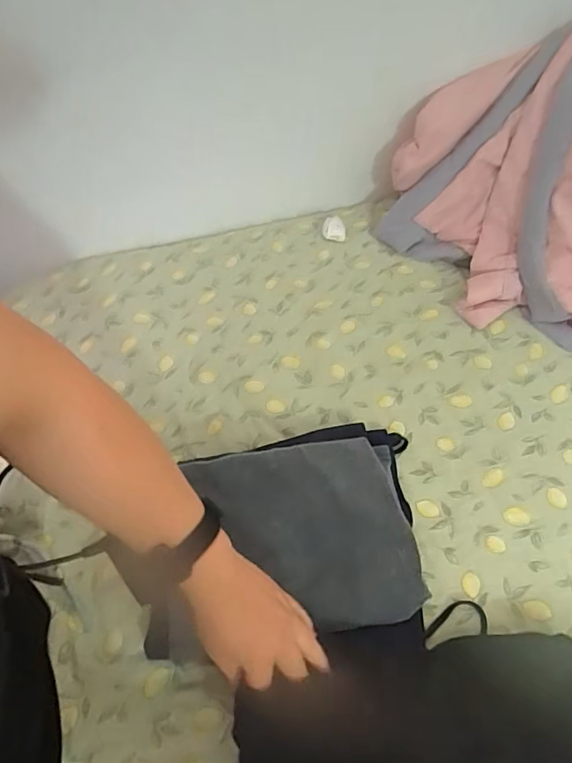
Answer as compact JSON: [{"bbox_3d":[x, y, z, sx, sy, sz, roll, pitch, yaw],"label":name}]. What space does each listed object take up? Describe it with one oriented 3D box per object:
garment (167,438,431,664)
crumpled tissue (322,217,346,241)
[{"bbox_3d":[0.003,0.172,0.580,0.268,0.031,0.207,-8,59,-2],"label":"garment"},{"bbox_3d":[0.084,-0.266,0.898,0.040,0.020,0.041,3,59,5],"label":"crumpled tissue"}]

